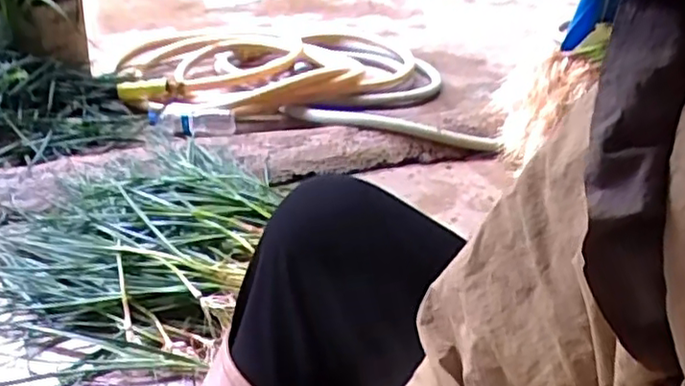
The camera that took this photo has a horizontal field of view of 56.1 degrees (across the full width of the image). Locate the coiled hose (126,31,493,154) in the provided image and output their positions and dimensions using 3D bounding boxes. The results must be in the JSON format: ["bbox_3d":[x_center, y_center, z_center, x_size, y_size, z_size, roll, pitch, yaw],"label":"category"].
[{"bbox_3d":[-0.111,-0.315,1.777,0.932,0.149,0.552,5,30,3],"label":"coiled hose"}]

